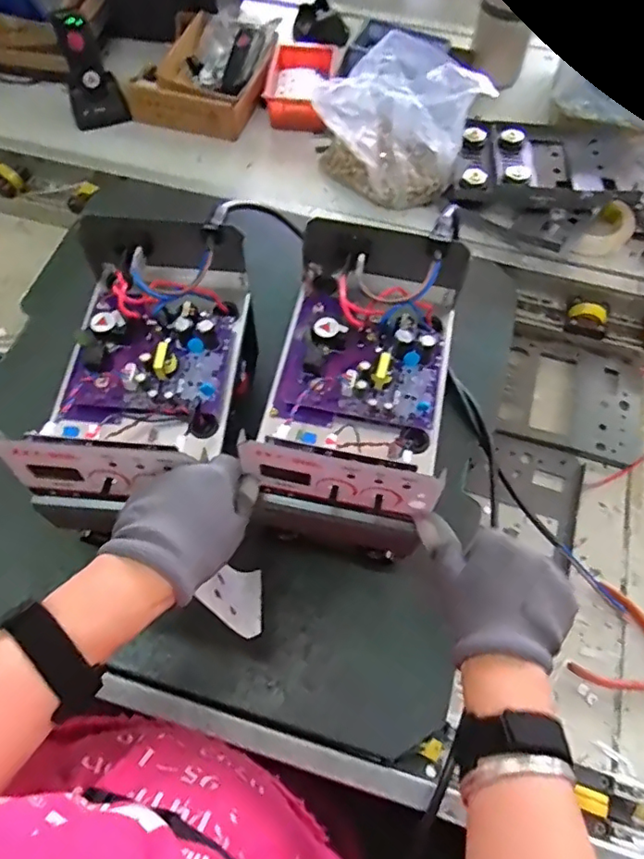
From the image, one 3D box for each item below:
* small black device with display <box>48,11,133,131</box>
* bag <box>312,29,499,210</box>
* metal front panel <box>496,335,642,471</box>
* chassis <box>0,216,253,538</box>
[{"bbox_3d":[-0.348,-0.526,0.823,0.081,0.144,0.053,-22,35,-11],"label":"small black device with display"},{"bbox_3d":[0.092,-0.384,0.716,0.191,0.191,0.094,12,64,6],"label":"bag"},{"bbox_3d":[0.326,-0.040,0.732,0.177,0.016,0.156,17,64,8],"label":"metal front panel"},{"bbox_3d":[-0.153,-0.053,0.485,0.146,0.098,0.249,5,63,2],"label":"chassis"}]

